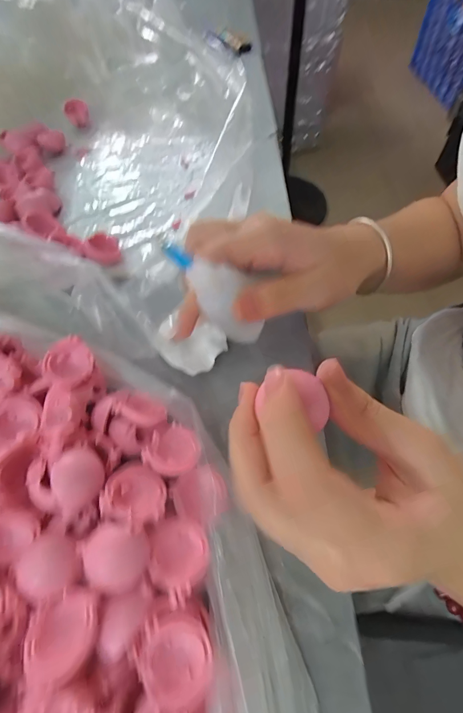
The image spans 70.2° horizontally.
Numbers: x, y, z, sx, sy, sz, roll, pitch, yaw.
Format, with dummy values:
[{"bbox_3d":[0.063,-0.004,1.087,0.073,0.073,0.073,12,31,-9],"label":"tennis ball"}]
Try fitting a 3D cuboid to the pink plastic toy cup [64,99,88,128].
[{"bbox_3d":[-0.187,-0.294,0.400,0.027,0.019,0.029,-1,61,3],"label":"pink plastic toy cup"}]

